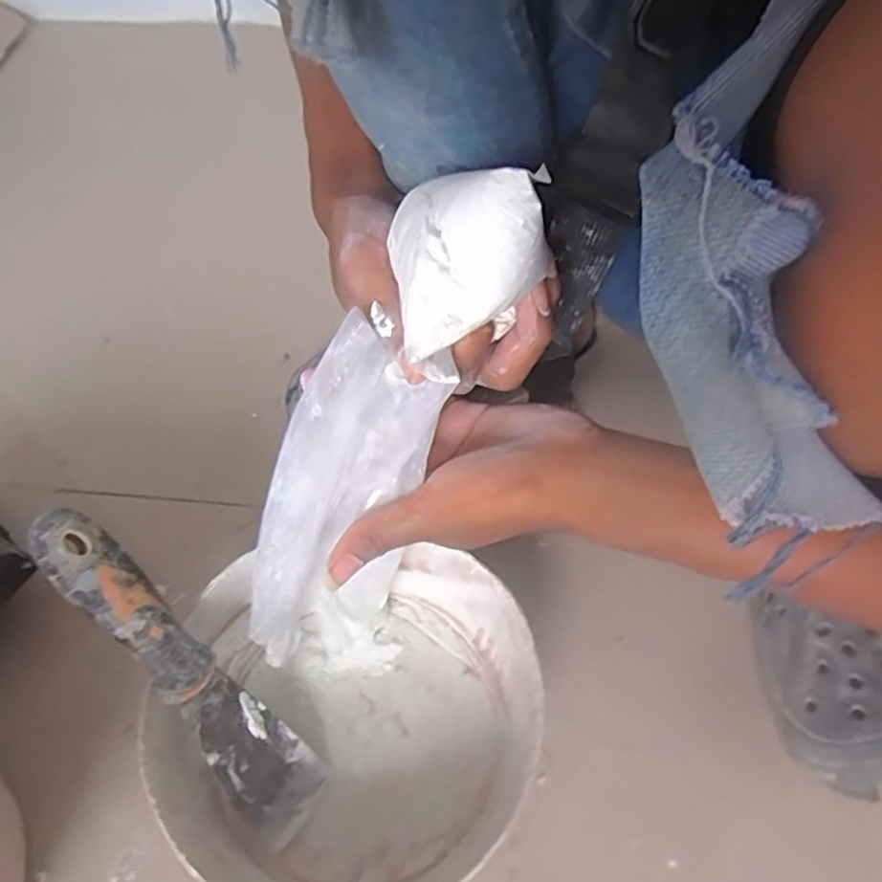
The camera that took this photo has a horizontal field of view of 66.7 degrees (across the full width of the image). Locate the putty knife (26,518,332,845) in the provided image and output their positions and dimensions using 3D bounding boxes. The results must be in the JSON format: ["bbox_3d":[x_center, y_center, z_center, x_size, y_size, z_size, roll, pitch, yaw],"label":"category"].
[{"bbox_3d":[-0.127,0.117,0.334,0.040,0.016,0.200,-40,107,-23],"label":"putty knife"}]

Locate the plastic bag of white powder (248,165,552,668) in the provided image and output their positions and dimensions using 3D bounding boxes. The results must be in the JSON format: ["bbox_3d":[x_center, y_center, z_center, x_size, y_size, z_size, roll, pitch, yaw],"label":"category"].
[{"bbox_3d":[-0.032,-0.010,0.316,0.059,0.252,0.071,-10,47,-49],"label":"plastic bag of white powder"}]

